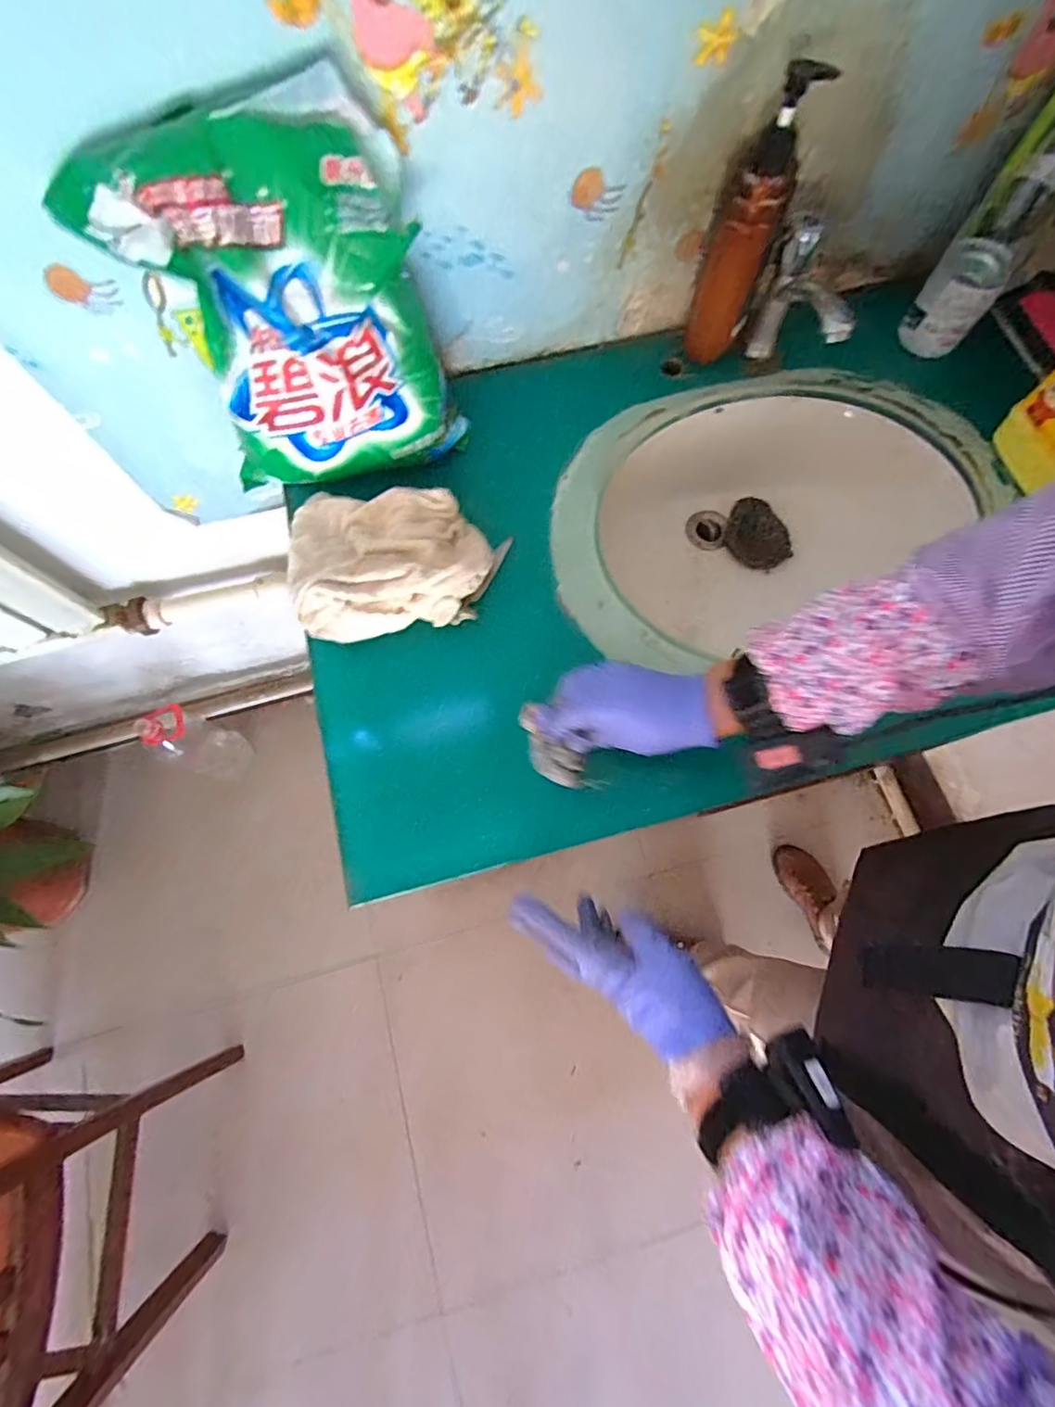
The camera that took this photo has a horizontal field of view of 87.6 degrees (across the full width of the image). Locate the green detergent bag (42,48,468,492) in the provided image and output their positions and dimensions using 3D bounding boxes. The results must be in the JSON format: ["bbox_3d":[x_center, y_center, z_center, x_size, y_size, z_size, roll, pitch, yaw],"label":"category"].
[{"bbox_3d":[-0.194,-0.316,0.463,0.234,0.235,0.137,-24,74,-7],"label":"green detergent bag"}]

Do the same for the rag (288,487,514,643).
[{"bbox_3d":[-0.131,-0.131,0.511,0.207,0.052,0.151,6,73,3],"label":"rag"}]

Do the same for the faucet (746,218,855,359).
[{"bbox_3d":[0.271,-0.374,0.549,0.029,0.123,0.116,-13,73,-3],"label":"faucet"}]

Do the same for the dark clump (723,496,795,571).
[{"bbox_3d":[0.294,-0.216,0.710,0.069,0.012,0.095,-36,77,10],"label":"dark clump"}]

